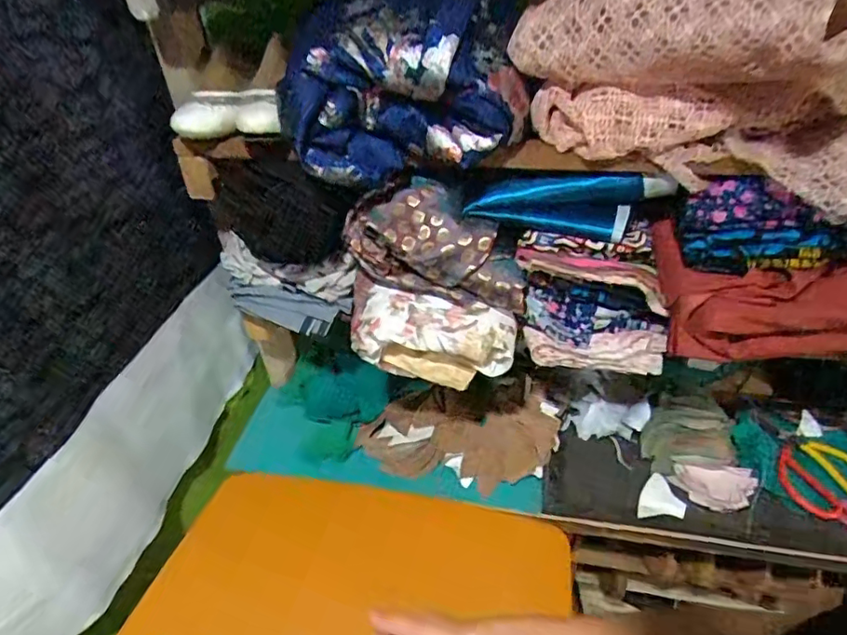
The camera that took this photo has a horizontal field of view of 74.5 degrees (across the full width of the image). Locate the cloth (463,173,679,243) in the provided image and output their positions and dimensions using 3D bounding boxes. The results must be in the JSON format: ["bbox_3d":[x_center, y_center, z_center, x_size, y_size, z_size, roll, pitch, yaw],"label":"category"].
[{"bbox_3d":[0.168,-0.135,0.656,0.230,0.073,0.031,4,39,12],"label":"cloth"}]

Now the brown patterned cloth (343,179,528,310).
[{"bbox_3d":[0.015,-0.086,0.681,0.213,0.130,0.064,4,39,12],"label":"brown patterned cloth"}]

